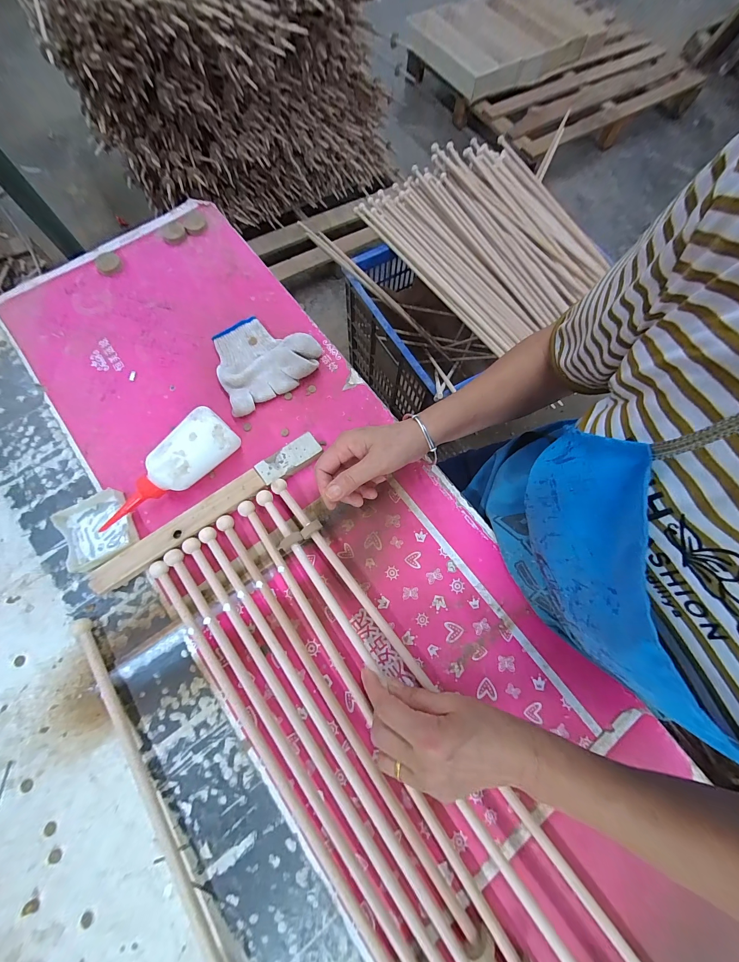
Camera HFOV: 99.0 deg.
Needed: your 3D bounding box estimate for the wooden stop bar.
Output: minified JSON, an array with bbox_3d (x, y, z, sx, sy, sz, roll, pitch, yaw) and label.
[{"bbox_3d":[-0.185,0.032,0.380,0.287,0.020,0.033,-35,78,-10],"label":"wooden stop bar"}]

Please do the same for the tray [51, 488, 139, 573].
[{"bbox_3d":[-0.319,0.057,0.371,0.077,0.016,0.082,-26,76,-8],"label":"tray"}]

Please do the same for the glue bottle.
[{"bbox_3d":[-0.238,-0.010,0.375,0.181,0.052,0.053,-41,79,1],"label":"glue bottle"}]

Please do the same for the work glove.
[{"bbox_3d":[-0.145,-0.173,0.433,0.137,0.033,0.119,-32,77,-10],"label":"work glove"}]

